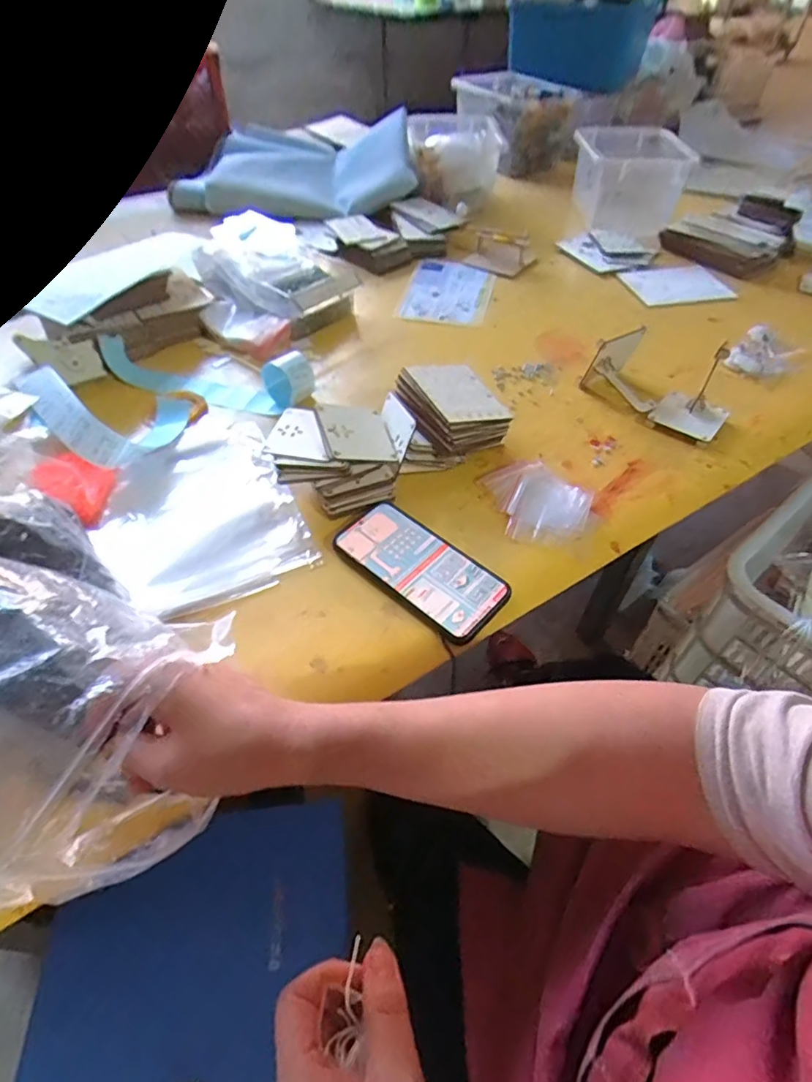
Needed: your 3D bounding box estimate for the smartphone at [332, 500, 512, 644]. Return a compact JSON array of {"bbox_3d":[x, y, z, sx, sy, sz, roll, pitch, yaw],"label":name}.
[{"bbox_3d":[0.012,0.022,0.506,0.161,0.016,0.077,35,57,26],"label":"smartphone"}]

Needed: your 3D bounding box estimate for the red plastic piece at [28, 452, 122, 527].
[{"bbox_3d":[-0.337,-0.056,0.557,0.069,0.014,0.071,21,50,-29],"label":"red plastic piece"}]

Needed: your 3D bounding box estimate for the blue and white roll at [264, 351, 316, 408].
[{"bbox_3d":[-0.137,-0.196,0.668,0.050,0.047,0.050,29,55,22],"label":"blue and white roll"}]

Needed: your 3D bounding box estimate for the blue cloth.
[{"bbox_3d":[-0.234,-0.774,1.150,0.480,0.073,0.321,-9,59,1],"label":"blue cloth"}]

